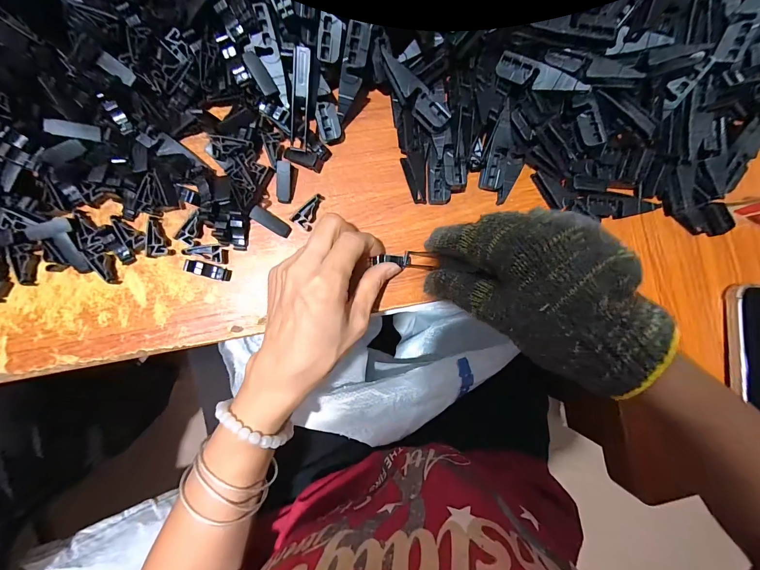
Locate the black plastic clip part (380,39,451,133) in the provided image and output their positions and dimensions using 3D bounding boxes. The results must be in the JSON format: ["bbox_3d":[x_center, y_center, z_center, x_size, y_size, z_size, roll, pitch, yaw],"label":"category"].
[{"bbox_3d":[0.022,-0.142,0.238,0.019,0.007,0.073,-41,92,-5],"label":"black plastic clip part"}]

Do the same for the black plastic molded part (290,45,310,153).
[{"bbox_3d":[-0.058,-0.133,0.241,0.010,0.012,0.067,8,116,-4],"label":"black plastic molded part"}]

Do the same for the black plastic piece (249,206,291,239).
[{"bbox_3d":[-0.084,-0.049,0.256,0.032,0.011,0.011,33,86,-23],"label":"black plastic piece"}]

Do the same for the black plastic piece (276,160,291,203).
[{"bbox_3d":[-0.074,-0.080,0.256,0.010,0.004,0.031,1,103,-5],"label":"black plastic piece"}]

